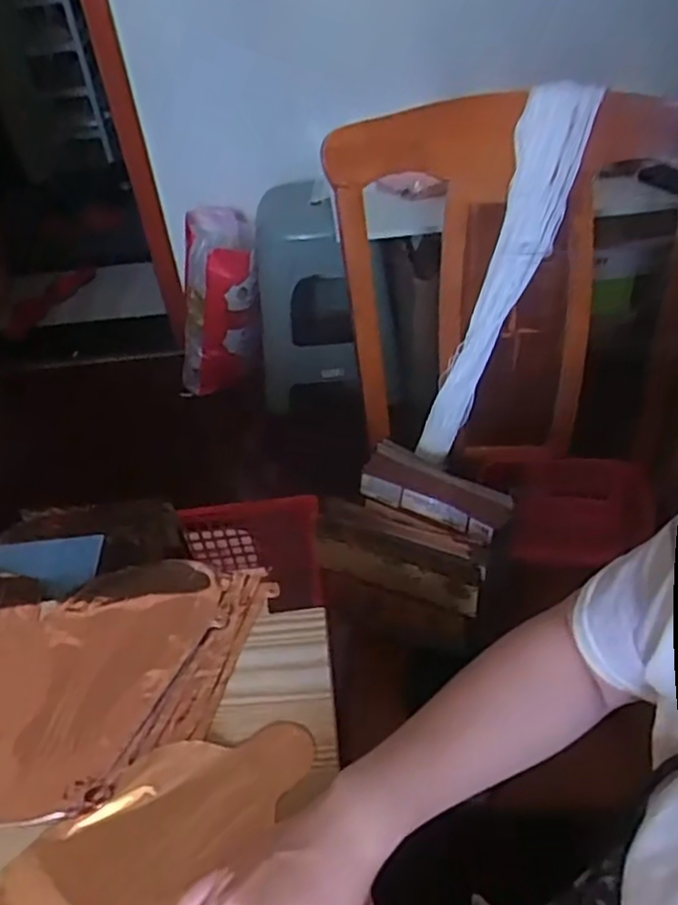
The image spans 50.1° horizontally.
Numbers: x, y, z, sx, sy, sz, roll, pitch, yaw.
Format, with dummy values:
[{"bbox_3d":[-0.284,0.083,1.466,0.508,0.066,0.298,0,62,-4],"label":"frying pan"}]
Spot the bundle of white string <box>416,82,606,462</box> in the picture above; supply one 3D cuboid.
[{"bbox_3d":[0.200,-0.206,0.920,0.063,0.493,0.072,-2,29,-45],"label":"bundle of white string"}]

